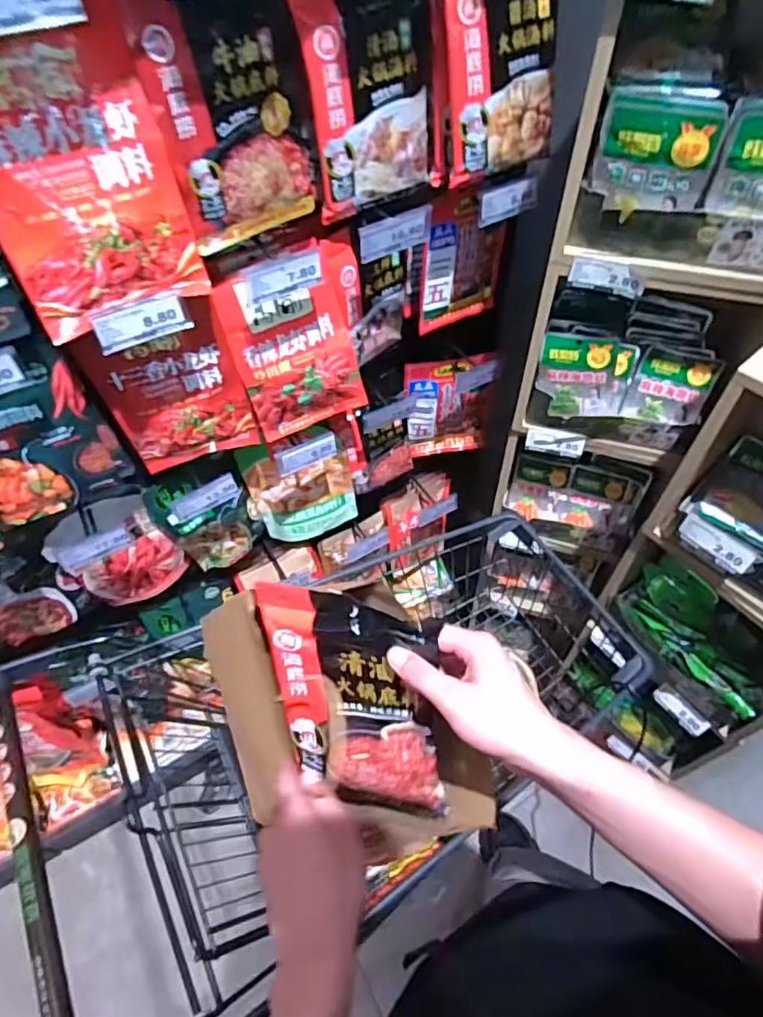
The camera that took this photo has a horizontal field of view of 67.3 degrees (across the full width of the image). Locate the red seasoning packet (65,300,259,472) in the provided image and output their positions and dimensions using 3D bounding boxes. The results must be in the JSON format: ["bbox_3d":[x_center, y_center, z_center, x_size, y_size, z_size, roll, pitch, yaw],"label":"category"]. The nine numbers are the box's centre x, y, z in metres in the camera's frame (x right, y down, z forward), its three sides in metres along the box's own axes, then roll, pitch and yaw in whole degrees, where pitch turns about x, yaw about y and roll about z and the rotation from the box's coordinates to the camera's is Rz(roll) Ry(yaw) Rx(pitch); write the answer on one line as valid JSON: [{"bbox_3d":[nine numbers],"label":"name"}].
[{"bbox_3d":[-0.277,-0.152,0.780,0.172,0.233,0.020,-18,55,-11],"label":"red seasoning packet"}]

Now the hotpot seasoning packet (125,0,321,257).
[{"bbox_3d":[-0.145,-0.394,0.590,0.164,0.214,0.027,-32,59,-20],"label":"hotpot seasoning packet"}]

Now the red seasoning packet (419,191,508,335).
[{"bbox_3d":[0.129,-0.386,0.887,0.151,0.217,0.025,-32,58,-20],"label":"red seasoning packet"}]

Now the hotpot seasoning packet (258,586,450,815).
[{"bbox_3d":[-0.020,0.171,0.488,0.140,0.228,0.013,0,22,18],"label":"hotpot seasoning packet"}]

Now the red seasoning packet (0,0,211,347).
[{"bbox_3d":[-0.280,-0.305,0.533,0.173,0.234,0.064,-28,57,-18],"label":"red seasoning packet"}]

